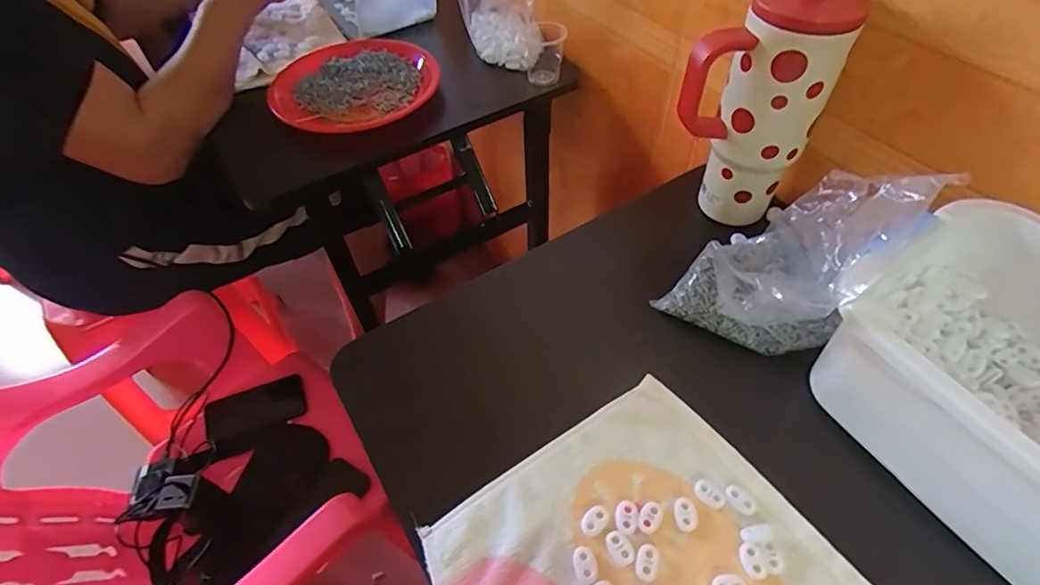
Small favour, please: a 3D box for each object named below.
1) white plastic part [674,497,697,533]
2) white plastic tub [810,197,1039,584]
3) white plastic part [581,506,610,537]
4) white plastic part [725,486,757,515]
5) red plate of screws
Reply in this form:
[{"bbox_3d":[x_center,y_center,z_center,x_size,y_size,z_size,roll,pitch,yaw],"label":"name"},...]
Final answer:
[{"bbox_3d":[0.116,0.156,0.360,0.015,0.005,0.022,-6,52,-2],"label":"white plastic part"},{"bbox_3d":[0.352,0.067,0.341,0.193,0.098,0.249,-28,56,-18],"label":"white plastic tub"},{"bbox_3d":[0.053,0.161,0.361,0.022,0.005,0.014,-36,59,-23],"label":"white plastic part"},{"bbox_3d":[0.158,0.148,0.367,0.014,0.004,0.022,-37,59,-24],"label":"white plastic part"},{"bbox_3d":[-0.241,-0.299,0.726,0.212,0.032,0.222,-1,52,2],"label":"red plate of screws"}]

